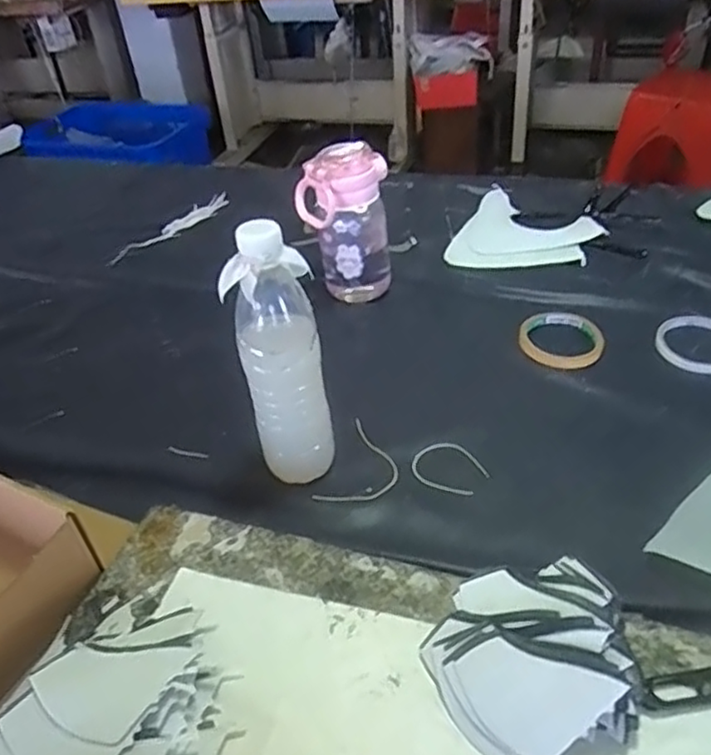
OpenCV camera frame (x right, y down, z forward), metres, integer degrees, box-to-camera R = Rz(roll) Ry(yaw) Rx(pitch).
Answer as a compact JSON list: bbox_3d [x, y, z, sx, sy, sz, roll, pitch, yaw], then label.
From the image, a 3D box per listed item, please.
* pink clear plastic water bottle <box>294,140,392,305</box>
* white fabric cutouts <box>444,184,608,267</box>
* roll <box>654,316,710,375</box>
[{"bbox_3d":[-0.012,-0.176,0.774,0.105,0.170,0.072,-5,37,-2],"label":"pink clear plastic water bottle"},{"bbox_3d":[0.230,-0.192,0.892,0.174,0.007,0.193,15,47,24],"label":"white fabric cutouts"},{"bbox_3d":[0.358,-0.035,0.694,0.084,0.010,0.101,17,44,25],"label":"roll"}]

